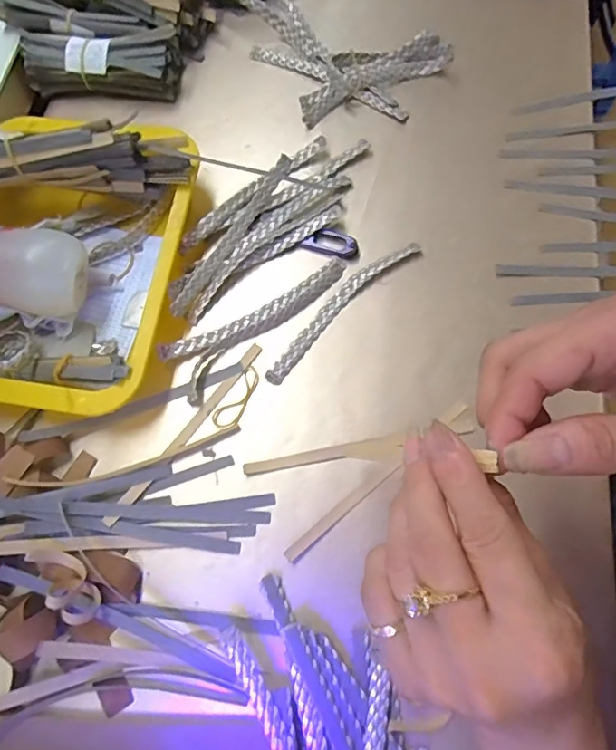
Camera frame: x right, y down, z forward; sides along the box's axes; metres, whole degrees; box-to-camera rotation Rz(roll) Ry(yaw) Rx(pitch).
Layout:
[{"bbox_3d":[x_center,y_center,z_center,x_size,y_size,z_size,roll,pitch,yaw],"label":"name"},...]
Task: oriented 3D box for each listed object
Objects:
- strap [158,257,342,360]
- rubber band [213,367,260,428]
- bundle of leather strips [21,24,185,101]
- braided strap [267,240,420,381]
[{"bbox_3d":[-0.041,-0.049,0.417,0.166,0.012,0.025,-30,73,-8],"label":"strap"},{"bbox_3d":[-0.055,0.019,0.403,0.018,0.004,0.055,30,75,11],"label":"rubber band"},{"bbox_3d":[-0.200,-0.305,0.497,0.144,0.042,0.055,4,72,3],"label":"bundle of leather strips"},{"bbox_3d":[0.027,-0.057,0.419,0.170,0.005,0.022,-43,75,-11],"label":"braided strap"}]

